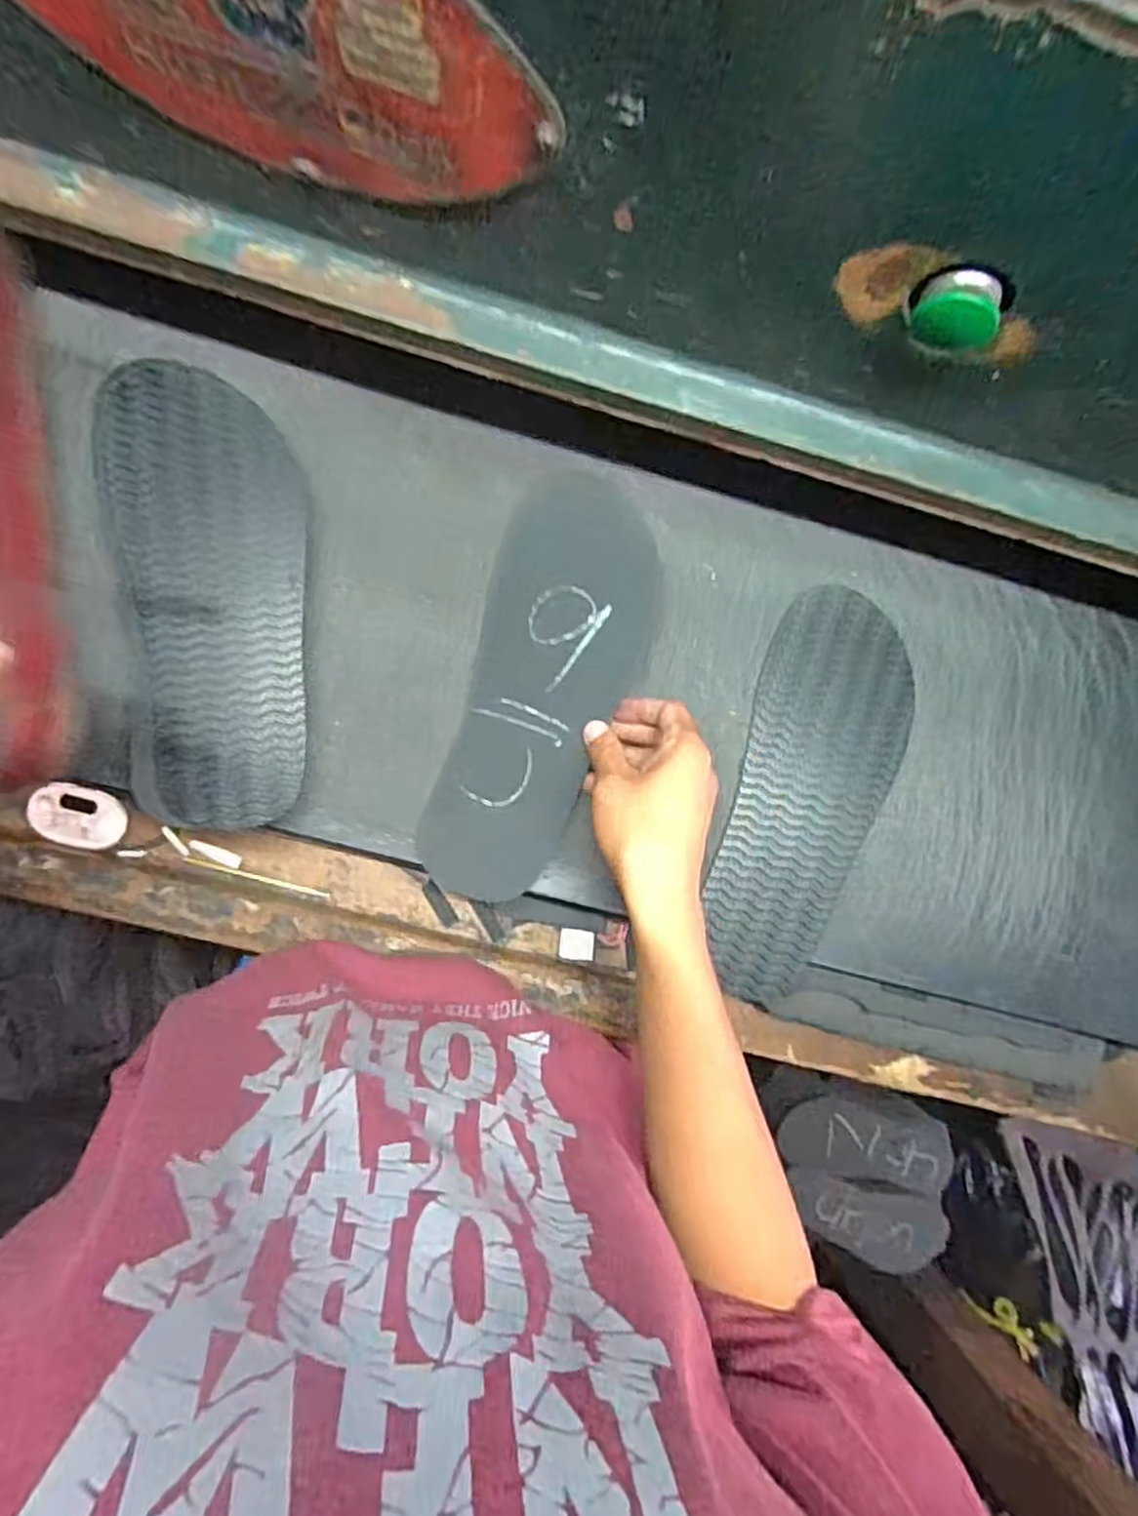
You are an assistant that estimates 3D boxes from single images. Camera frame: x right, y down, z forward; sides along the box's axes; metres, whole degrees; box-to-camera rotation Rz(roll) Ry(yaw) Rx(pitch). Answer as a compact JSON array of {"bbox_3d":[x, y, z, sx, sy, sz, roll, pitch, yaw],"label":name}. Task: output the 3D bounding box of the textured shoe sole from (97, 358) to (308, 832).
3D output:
[{"bbox_3d":[-0.224,-0.102,0.461,0.113,0.015,0.285,-7,88,-5],"label":"textured shoe sole"}]

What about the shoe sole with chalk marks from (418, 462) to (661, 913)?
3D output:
[{"bbox_3d":[-0.015,-0.047,0.495,0.112,0.020,0.285,18,87,-2],"label":"shoe sole with chalk marks"}]

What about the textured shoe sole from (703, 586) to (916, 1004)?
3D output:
[{"bbox_3d":[0.170,0.025,0.515,0.109,0.008,0.287,15,86,-3],"label":"textured shoe sole"}]

